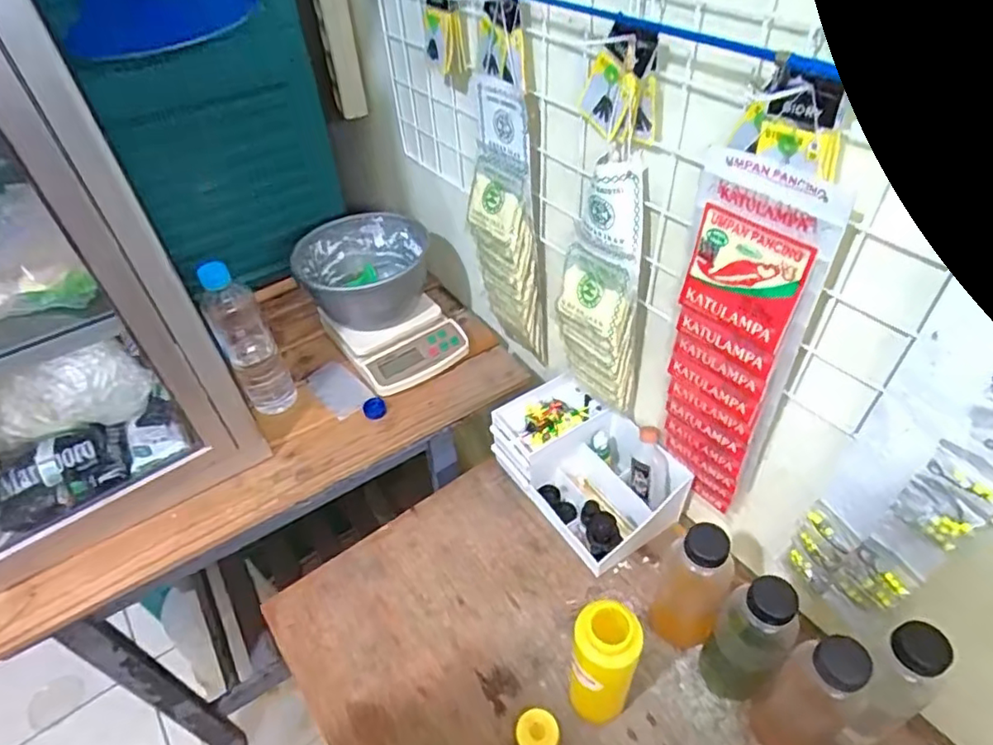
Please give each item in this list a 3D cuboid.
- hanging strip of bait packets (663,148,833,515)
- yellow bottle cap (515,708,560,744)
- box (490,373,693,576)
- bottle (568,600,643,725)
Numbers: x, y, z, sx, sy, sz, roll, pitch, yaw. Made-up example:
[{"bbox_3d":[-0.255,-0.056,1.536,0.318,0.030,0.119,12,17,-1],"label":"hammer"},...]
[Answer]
[{"bbox_3d":[0.216,-0.001,0.577,0.034,0.380,0.105,-33,51,-26],"label":"hanging strip of bait packets"},{"bbox_3d":[0.042,0.372,0.616,0.043,0.011,0.044,-2,45,2],"label":"yellow bottle cap"},{"bbox_3d":[0.118,0.122,0.792,0.155,0.107,0.246,-30,50,-24],"label":"box"},{"bbox_3d":[0.101,0.286,0.574,0.054,0.186,0.050,-2,45,2],"label":"bottle"}]

